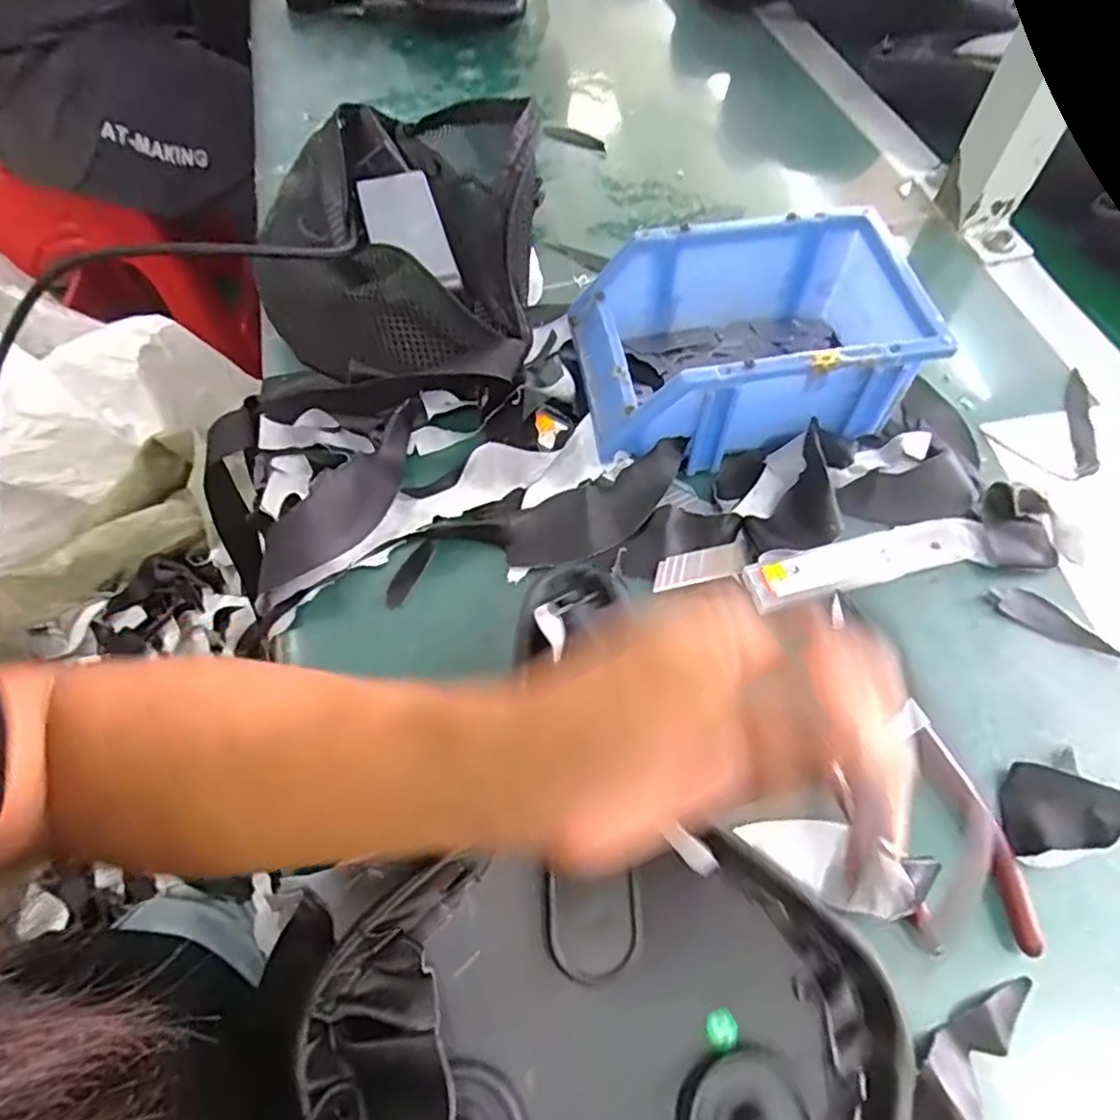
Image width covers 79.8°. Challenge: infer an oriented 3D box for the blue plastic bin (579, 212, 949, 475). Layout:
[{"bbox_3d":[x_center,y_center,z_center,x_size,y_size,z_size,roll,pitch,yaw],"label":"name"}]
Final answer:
[{"bbox_3d":[0.103,-0.123,0.381,0.179,0.073,0.117,-6,60,-4],"label":"blue plastic bin"}]

